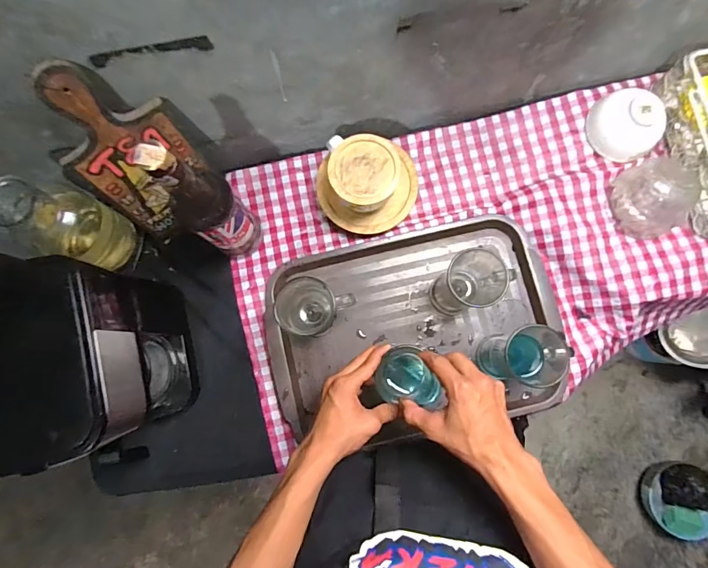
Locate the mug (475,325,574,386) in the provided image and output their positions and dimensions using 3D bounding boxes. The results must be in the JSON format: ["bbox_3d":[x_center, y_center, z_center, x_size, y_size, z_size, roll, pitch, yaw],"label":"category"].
[{"bbox_3d":[0.233,0.098,0.571,0.086,0.125,0.069,-25,83,-3],"label":"mug"}]

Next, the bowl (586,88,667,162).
[{"bbox_3d":[0.405,-0.239,0.617,0.085,0.060,0.102,-38,83,-4],"label":"bowl"}]

